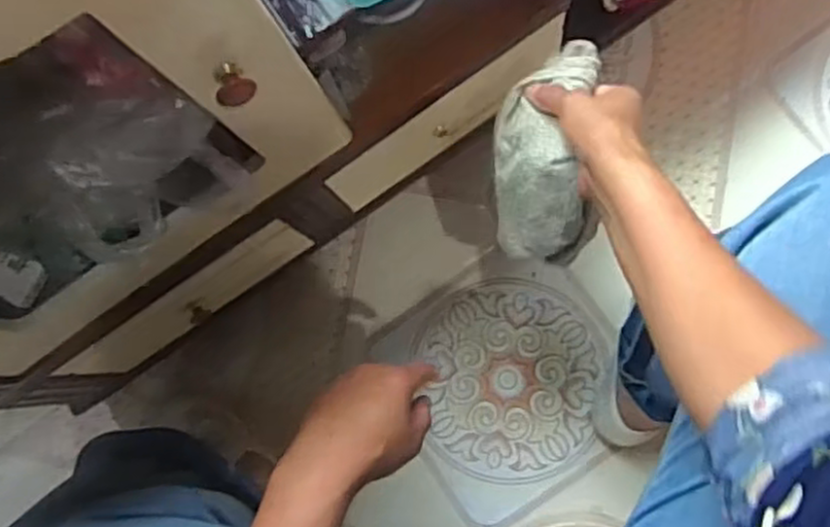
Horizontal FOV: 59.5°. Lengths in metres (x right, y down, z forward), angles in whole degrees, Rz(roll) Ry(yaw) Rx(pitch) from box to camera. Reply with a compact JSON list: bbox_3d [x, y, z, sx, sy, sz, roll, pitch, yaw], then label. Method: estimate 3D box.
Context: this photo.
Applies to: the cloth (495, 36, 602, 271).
[{"bbox_3d":[0.108,-0.085,0.599,0.083,0.085,0.184,3,103,7],"label":"cloth"}]

